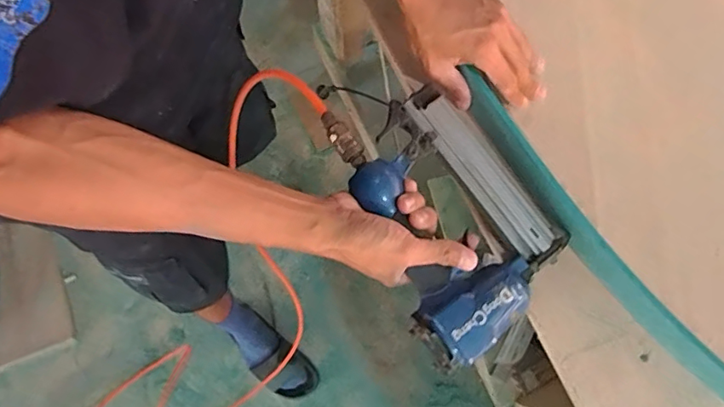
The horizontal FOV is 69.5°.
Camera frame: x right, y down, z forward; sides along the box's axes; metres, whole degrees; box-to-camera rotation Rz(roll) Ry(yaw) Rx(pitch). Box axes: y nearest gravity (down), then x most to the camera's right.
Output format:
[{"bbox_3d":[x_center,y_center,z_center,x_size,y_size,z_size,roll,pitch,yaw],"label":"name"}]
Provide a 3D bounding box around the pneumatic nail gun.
[{"bbox_3d":[0.082,0.007,0.485,0.162,0.054,0.233,-28,74,-8],"label":"pneumatic nail gun"}]

